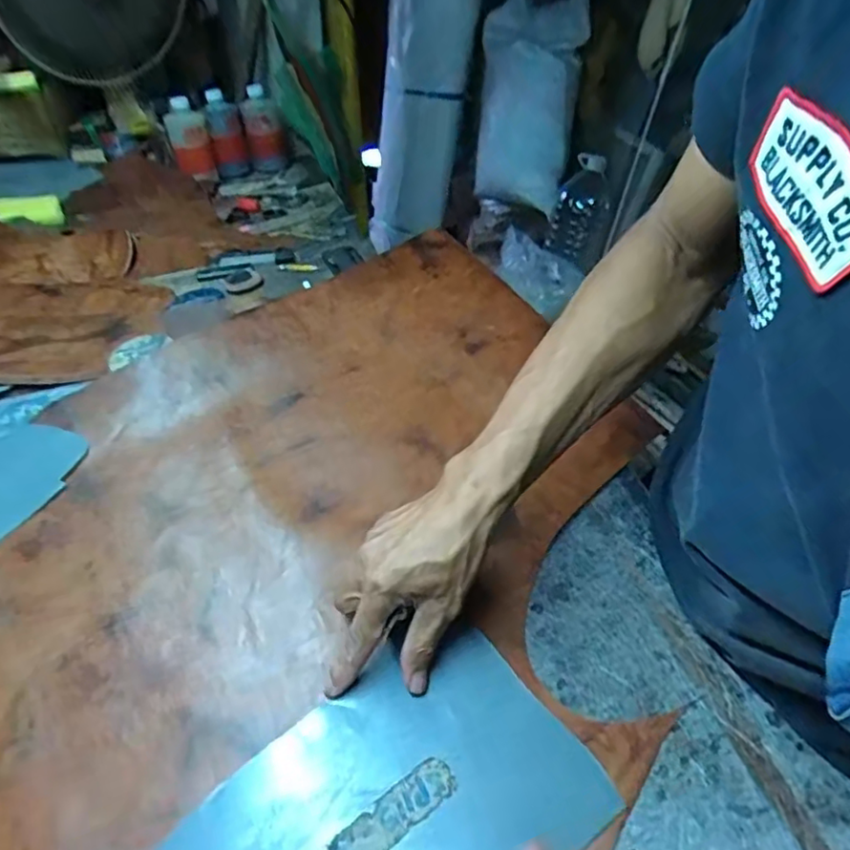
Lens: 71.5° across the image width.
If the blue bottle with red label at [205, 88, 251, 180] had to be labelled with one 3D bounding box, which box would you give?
[{"bbox_3d":[-0.395,-0.583,1.182,0.067,0.141,0.084,-9,43,-11],"label":"blue bottle with red label"}]

